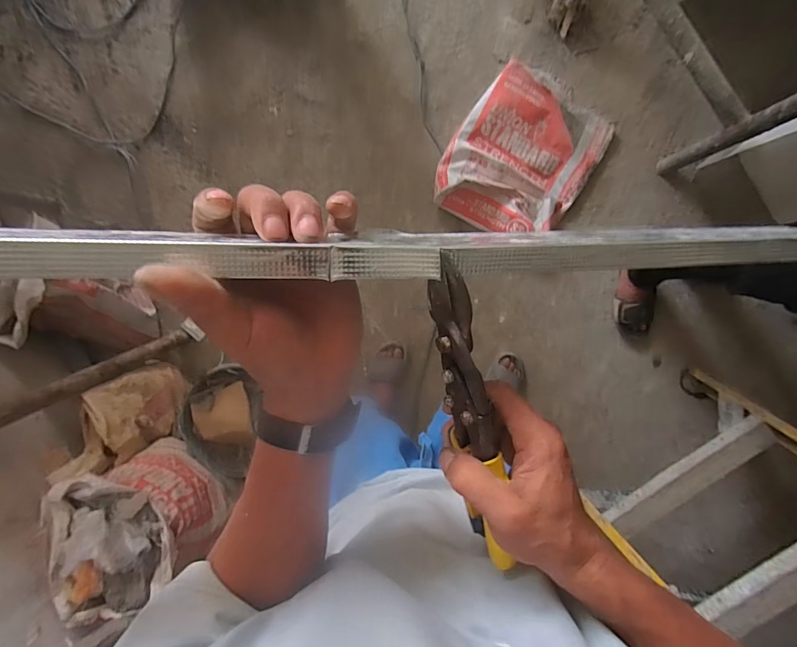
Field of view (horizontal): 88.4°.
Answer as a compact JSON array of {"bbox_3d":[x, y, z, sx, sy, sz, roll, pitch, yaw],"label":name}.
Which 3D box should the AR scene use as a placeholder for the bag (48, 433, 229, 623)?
[{"bbox_3d":[-0.619,0.459,0.996,0.249,0.361,0.287,1,95,-1],"label":"bag"}]

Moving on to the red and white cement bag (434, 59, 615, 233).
[{"bbox_3d":[0.392,-0.524,1.302,0.434,0.074,0.501,31,94,-3],"label":"red and white cement bag"}]

